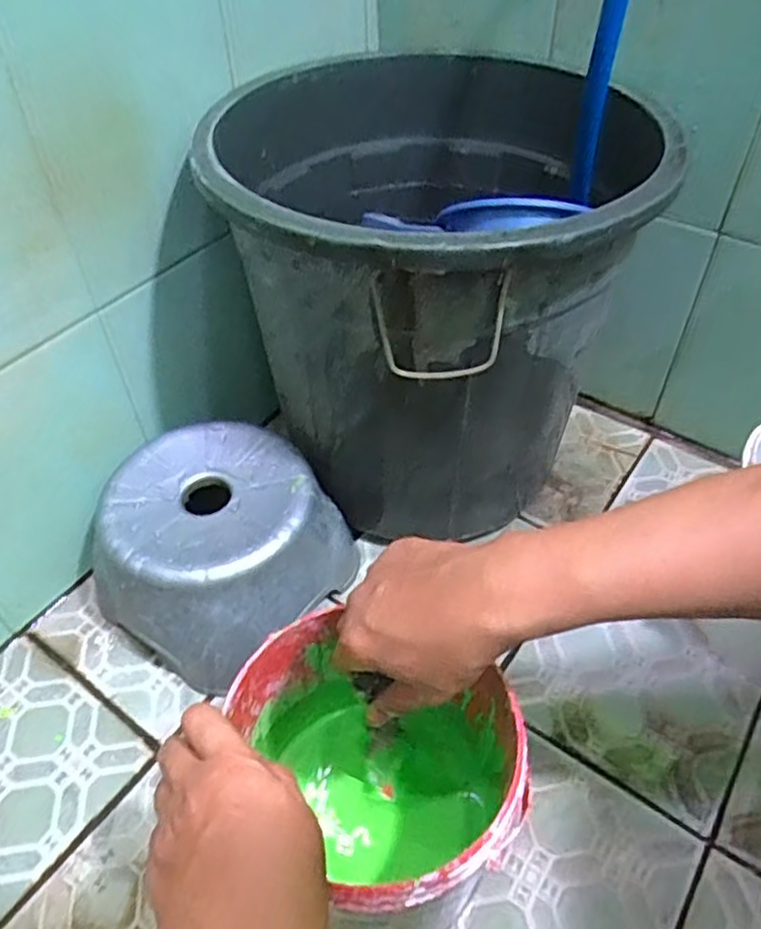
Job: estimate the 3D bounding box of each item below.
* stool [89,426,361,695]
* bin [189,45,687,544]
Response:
[{"bbox_3d":[-0.150,0.073,0.652,0.198,0.118,0.201,24,52,23],"label":"stool"},{"bbox_3d":[0.044,-0.168,0.702,0.370,0.365,0.430,14,48,15],"label":"bin"}]

